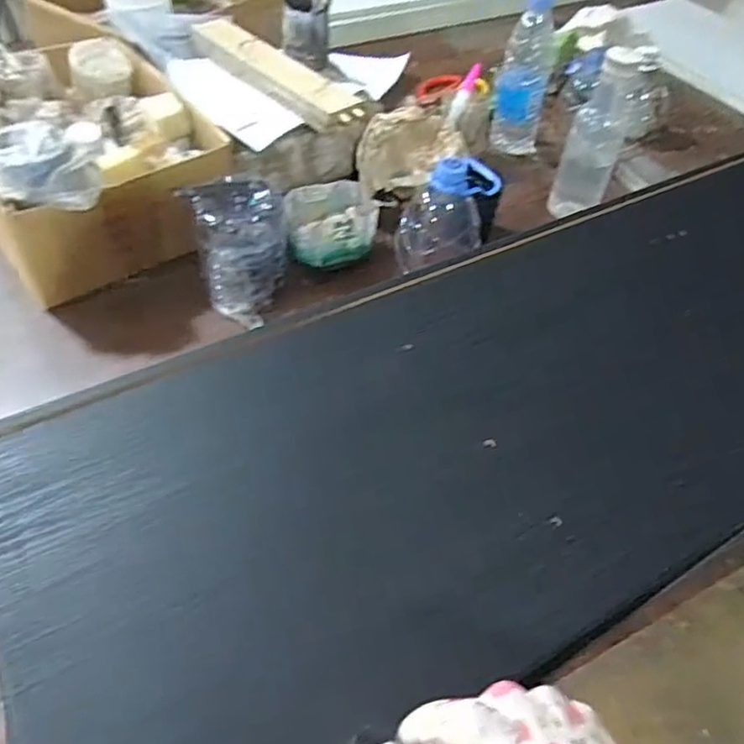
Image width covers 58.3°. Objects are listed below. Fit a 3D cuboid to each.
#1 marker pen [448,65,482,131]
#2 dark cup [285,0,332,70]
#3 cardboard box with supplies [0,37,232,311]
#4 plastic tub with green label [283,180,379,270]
[{"bbox_3d":[0.120,-0.368,0.892,0.022,0.018,0.091,25,93,16],"label":"marker pen"},{"bbox_3d":[-0.082,-0.437,0.851,0.055,0.074,0.053,2,50,-3],"label":"dark cup"},{"bbox_3d":[-0.317,-0.240,0.742,0.249,0.164,0.297,-27,57,-25],"label":"cardboard box with supplies"},{"bbox_3d":[-0.047,-0.164,0.764,0.104,0.066,0.083,-13,52,-15],"label":"plastic tub with green label"}]

